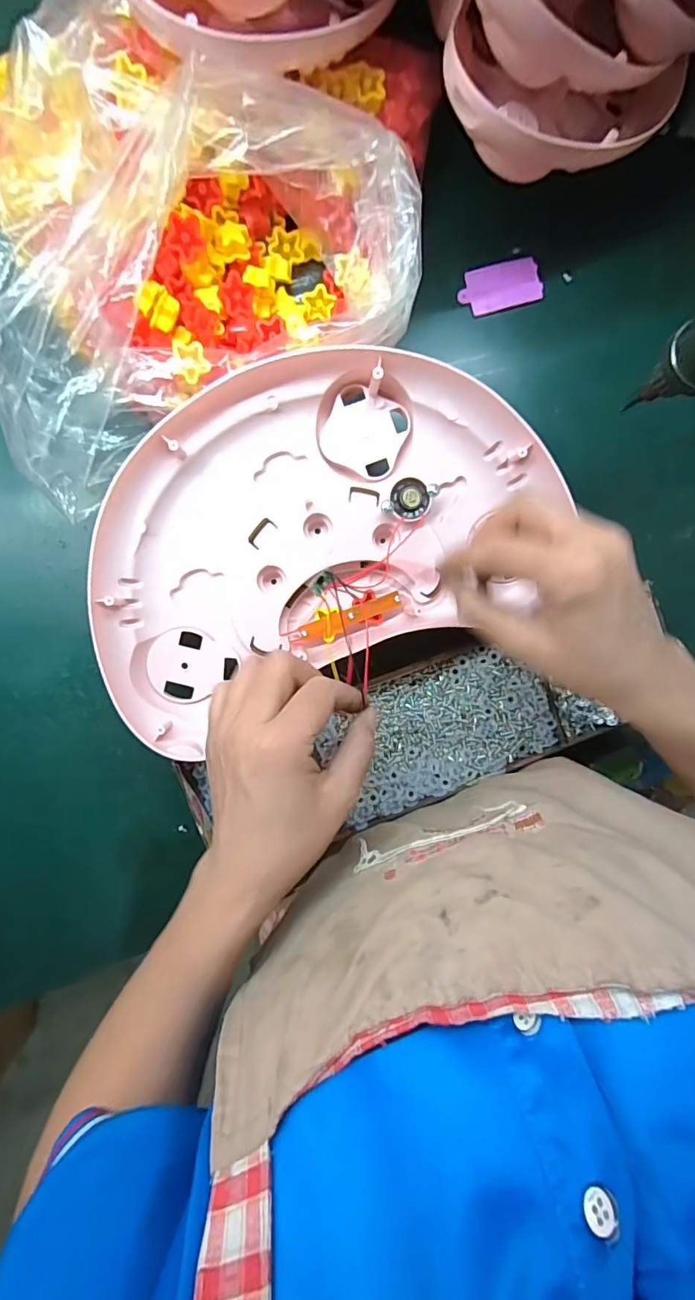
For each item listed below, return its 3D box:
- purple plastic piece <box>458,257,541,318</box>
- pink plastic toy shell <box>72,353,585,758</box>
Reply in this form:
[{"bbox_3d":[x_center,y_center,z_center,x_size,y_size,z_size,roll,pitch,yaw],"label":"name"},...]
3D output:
[{"bbox_3d":[0.123,-0.295,0.397,0.068,0.004,0.035,-17,94,-4],"label":"purple plastic piece"},{"bbox_3d":[-0.025,-0.081,0.348,0.327,0.046,0.222,-27,95,-4],"label":"pink plastic toy shell"}]

